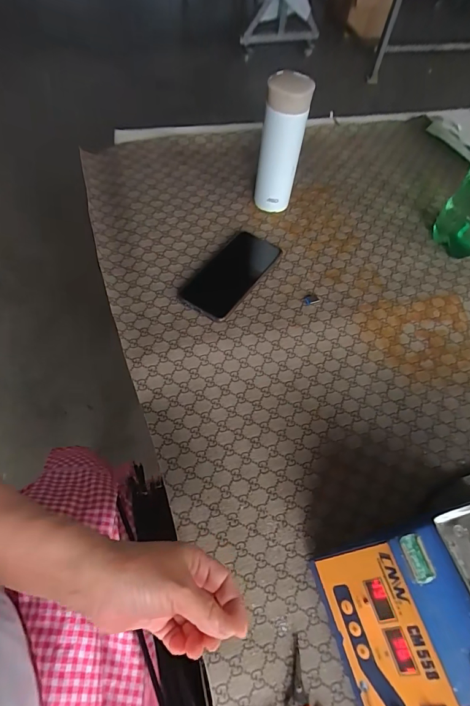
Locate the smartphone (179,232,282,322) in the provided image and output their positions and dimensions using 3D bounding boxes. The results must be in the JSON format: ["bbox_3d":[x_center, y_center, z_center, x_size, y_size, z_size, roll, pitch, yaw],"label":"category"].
[{"bbox_3d":[-0.004,-0.118,0.553,0.081,0.016,0.176,31,63,14],"label":"smartphone"}]

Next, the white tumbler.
[{"bbox_3d":[0.067,-0.311,0.570,0.056,0.181,0.071,3,60,-1],"label":"white tumbler"}]

